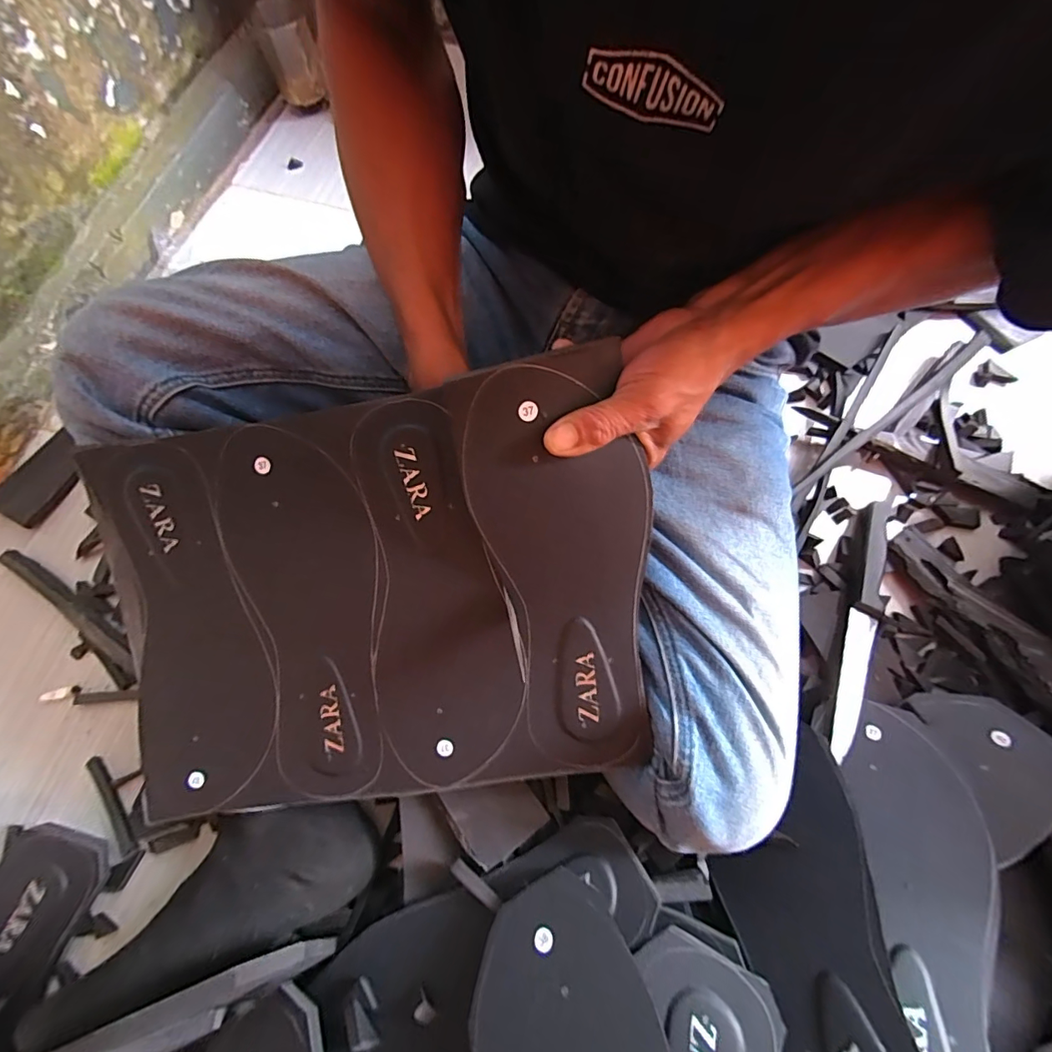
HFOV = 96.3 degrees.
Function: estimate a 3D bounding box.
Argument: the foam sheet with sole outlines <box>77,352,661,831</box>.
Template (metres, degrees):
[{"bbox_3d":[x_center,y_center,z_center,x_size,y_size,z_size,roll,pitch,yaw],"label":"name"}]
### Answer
[{"bbox_3d":[-0.100,0.053,0.286,0.357,0.056,0.258,-10,96,8],"label":"foam sheet with sole outlines"}]

